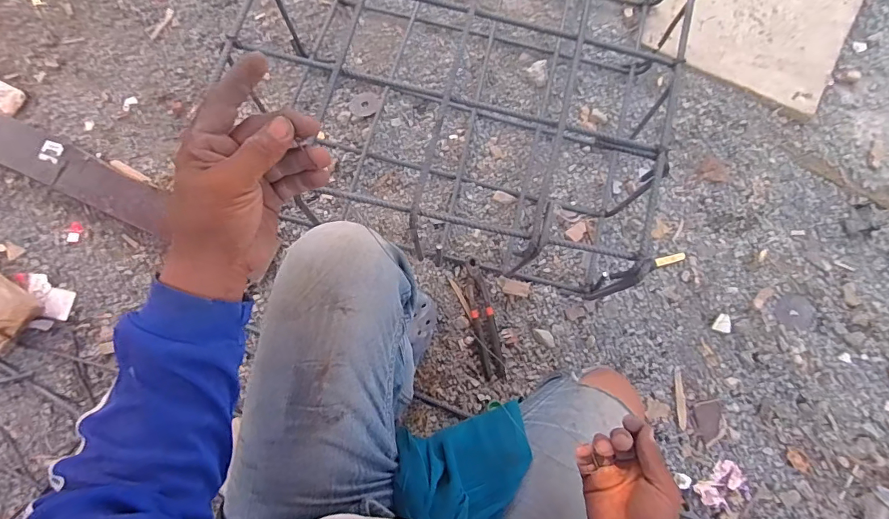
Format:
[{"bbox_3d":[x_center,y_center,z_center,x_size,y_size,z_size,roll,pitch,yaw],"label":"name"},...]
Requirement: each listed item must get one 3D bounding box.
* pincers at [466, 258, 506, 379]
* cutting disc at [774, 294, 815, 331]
[{"bbox_3d":[0.073,0.108,0.845,0.042,0.023,0.216,-12,79,-2],"label":"pincers"},{"bbox_3d":[0.670,0.100,0.868,0.078,0.010,0.065,-13,79,-2],"label":"cutting disc"}]

